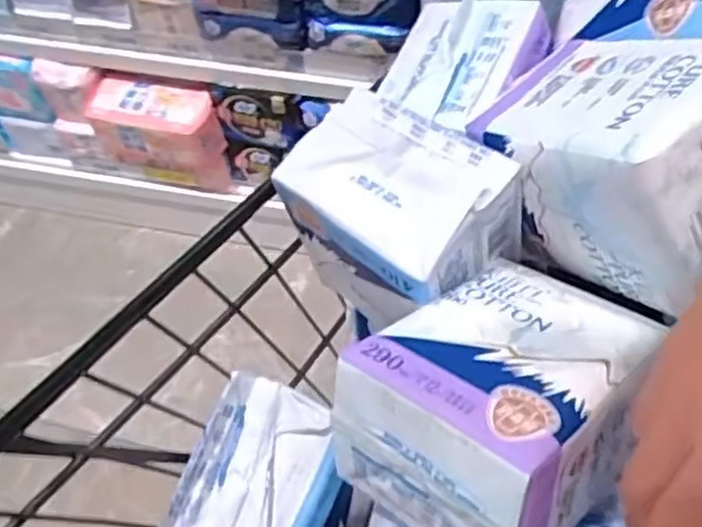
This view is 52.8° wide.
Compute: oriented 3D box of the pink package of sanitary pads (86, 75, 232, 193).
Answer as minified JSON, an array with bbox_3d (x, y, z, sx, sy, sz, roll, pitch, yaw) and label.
[{"bbox_3d":[-0.312,-0.202,1.176,0.201,0.198,0.075,10,55,12],"label":"pink package of sanitary pads"}]

